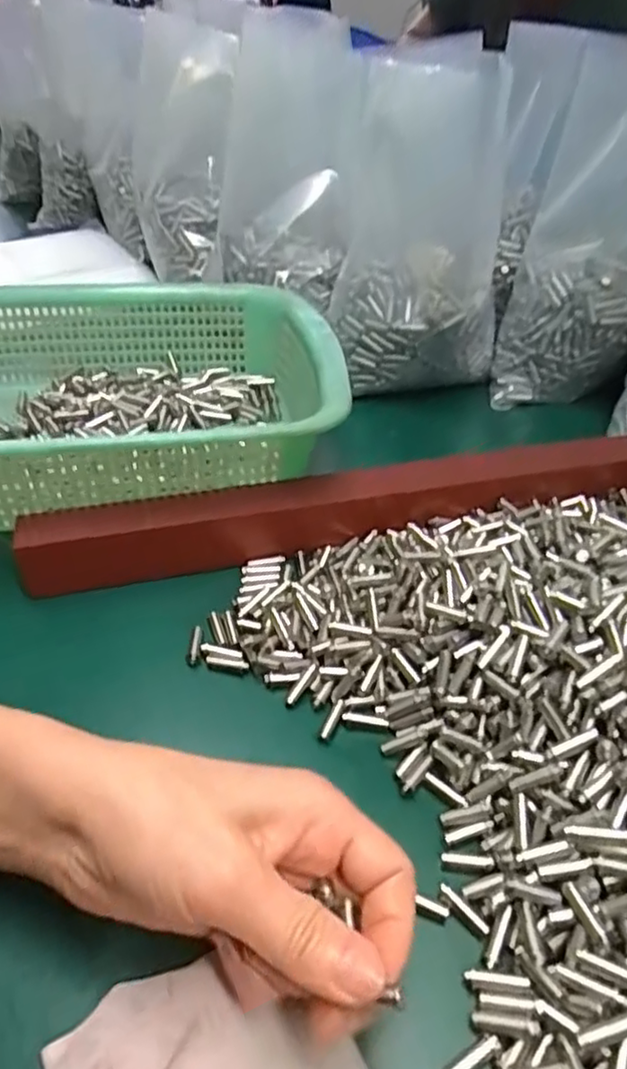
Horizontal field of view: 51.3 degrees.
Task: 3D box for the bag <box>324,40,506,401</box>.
[{"bbox_3d":[0.082,-0.234,0.499,0.128,0.197,0.158,3,43,3],"label":"bag"}]

